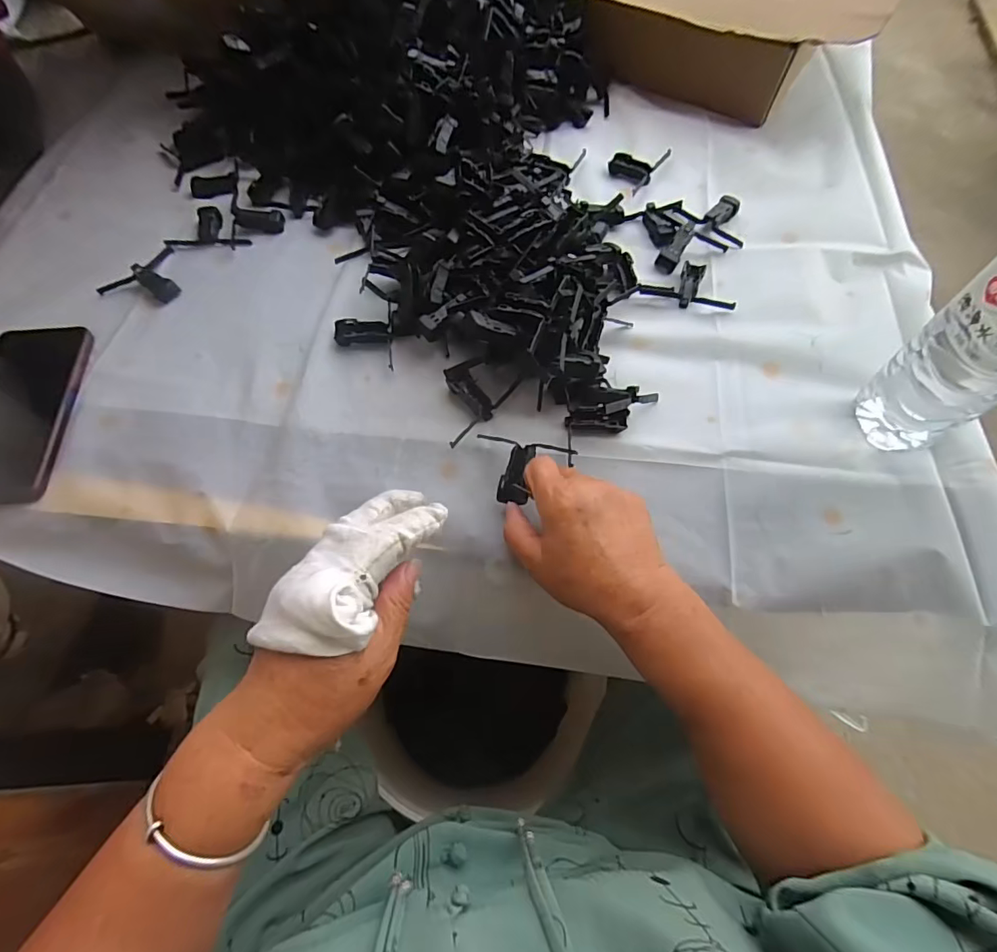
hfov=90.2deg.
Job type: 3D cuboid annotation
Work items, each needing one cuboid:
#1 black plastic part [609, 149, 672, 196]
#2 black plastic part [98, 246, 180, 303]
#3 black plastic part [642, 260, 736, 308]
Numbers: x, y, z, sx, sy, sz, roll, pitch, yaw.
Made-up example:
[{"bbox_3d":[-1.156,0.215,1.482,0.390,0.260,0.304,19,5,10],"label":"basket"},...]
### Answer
[{"bbox_3d":[0.148,-0.338,0.540,0.050,0.011,0.069,33,68,15],"label":"black plastic part"},{"bbox_3d":[-0.333,-0.185,0.471,0.058,0.014,0.075,39,70,17],"label":"black plastic part"},{"bbox_3d":[0.179,-0.179,0.463,0.082,0.010,0.045,19,65,9],"label":"black plastic part"}]

